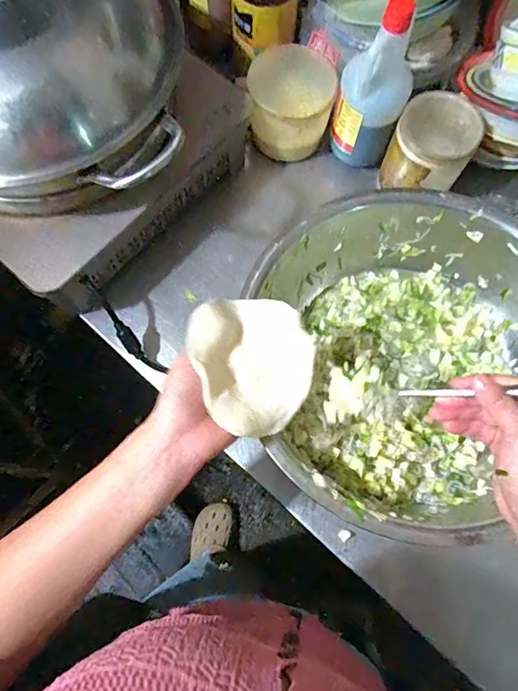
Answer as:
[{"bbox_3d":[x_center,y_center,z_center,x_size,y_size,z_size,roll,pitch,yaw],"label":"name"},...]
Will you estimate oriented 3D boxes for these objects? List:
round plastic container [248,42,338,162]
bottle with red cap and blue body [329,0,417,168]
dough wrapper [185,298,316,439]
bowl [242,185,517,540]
[{"bbox_3d":[0.043,-0.326,0.656,0.107,0.104,0.099,0,73,1],"label":"round plastic container"},{"bbox_3d":[0.143,-0.315,0.587,0.085,0.201,0.073,16,74,6],"label":"bottle with red cap and blue body"},{"bbox_3d":[-0.006,0.017,0.418,0.109,0.023,0.119,6,76,-27],"label":"dough wrapper"},{"bbox_3d":[0.165,-0.001,0.538,0.359,0.128,0.336,0,73,1],"label":"bowl"}]

